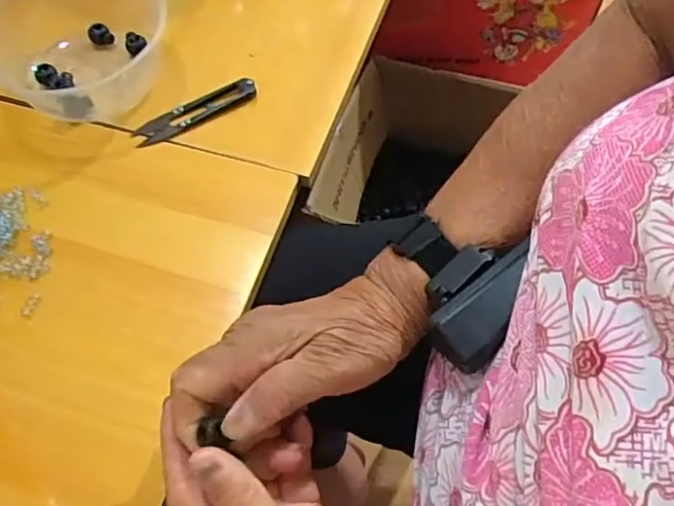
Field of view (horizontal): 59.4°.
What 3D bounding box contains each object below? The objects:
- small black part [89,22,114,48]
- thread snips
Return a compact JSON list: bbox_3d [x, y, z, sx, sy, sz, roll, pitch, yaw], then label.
[{"bbox_3d":[-0.201,-0.186,0.501,0.019,0.011,0.015,-27,64,-12],"label":"small black part"},{"bbox_3d":[-0.111,-0.112,0.465,0.100,0.011,0.023,-26,64,-11],"label":"thread snips"}]

